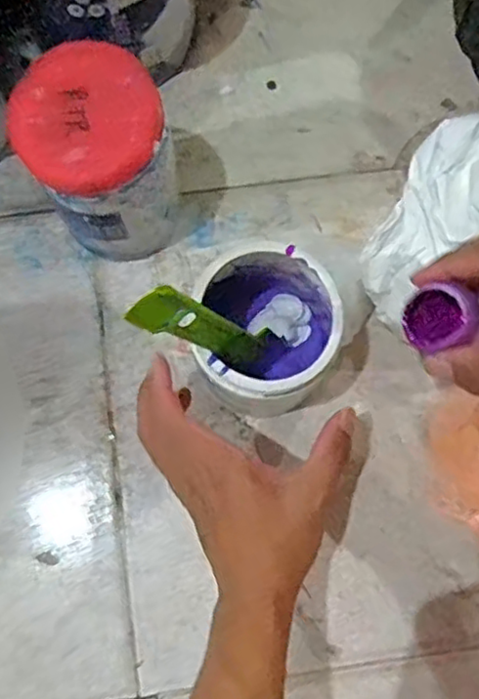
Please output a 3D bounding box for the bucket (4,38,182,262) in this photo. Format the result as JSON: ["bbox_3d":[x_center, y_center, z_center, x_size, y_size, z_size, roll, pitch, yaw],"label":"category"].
[{"bbox_3d":[-0.099,-0.135,0.500,0.098,0.158,0.103,0,78,-1],"label":"bucket"}]

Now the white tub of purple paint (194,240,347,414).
[{"bbox_3d":[0.022,-0.005,0.483,0.100,0.143,0.091,0,78,-1],"label":"white tub of purple paint"}]

